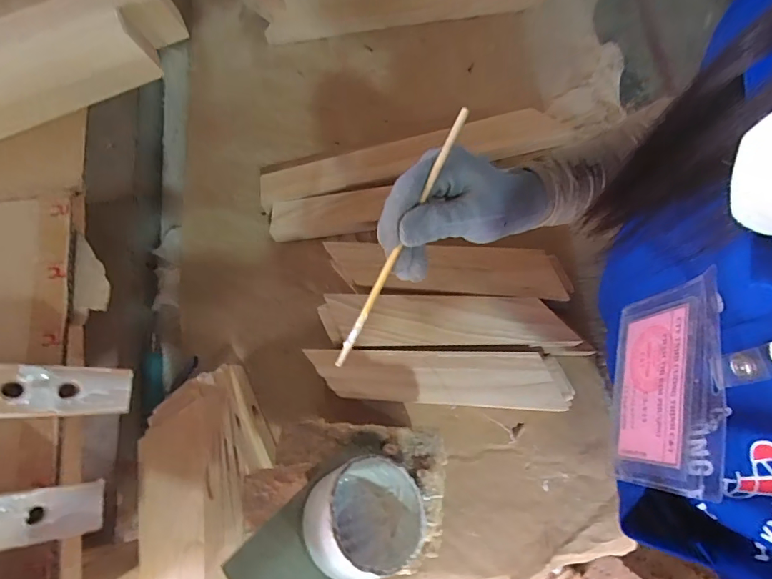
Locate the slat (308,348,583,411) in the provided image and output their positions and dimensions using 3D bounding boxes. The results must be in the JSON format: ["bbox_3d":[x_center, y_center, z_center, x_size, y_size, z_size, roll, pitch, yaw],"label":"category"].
[{"bbox_3d":[0.064,0.100,0.517,0.292,0.017,0.063,2,75,2],"label":"slat"}]

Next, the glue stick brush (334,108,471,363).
[{"bbox_3d":[0.007,-0.028,0.304,0.006,0.008,0.194,30,108,9],"label":"glue stick brush"}]

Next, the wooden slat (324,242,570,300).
[{"bbox_3d":[0.073,-0.026,0.553,0.281,0.019,0.060,3,75,3],"label":"wooden slat"}]

